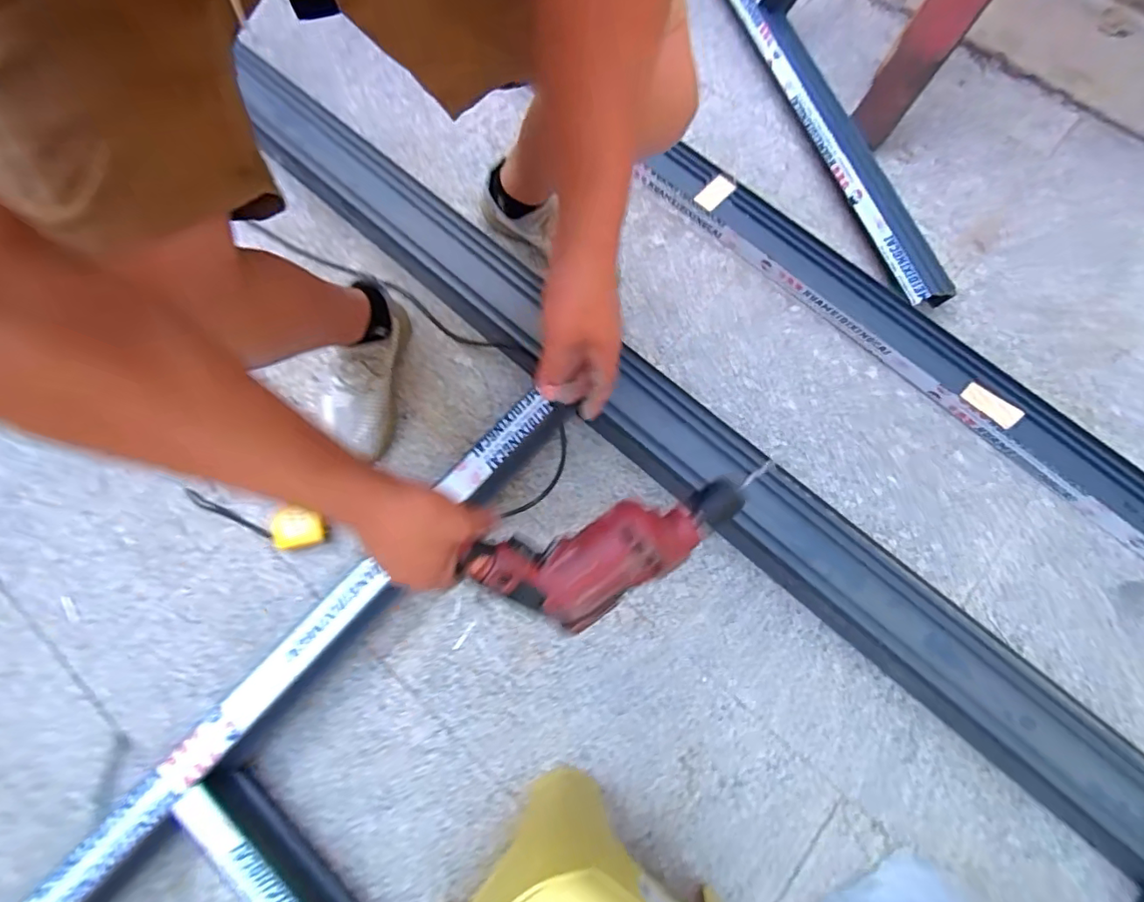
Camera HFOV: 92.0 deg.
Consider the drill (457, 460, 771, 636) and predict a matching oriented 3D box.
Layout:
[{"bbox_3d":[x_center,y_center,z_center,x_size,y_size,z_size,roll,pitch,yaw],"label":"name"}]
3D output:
[{"bbox_3d":[0.042,0.103,0.528,0.265,0.067,0.093,-19,75,-4],"label":"drill"}]

